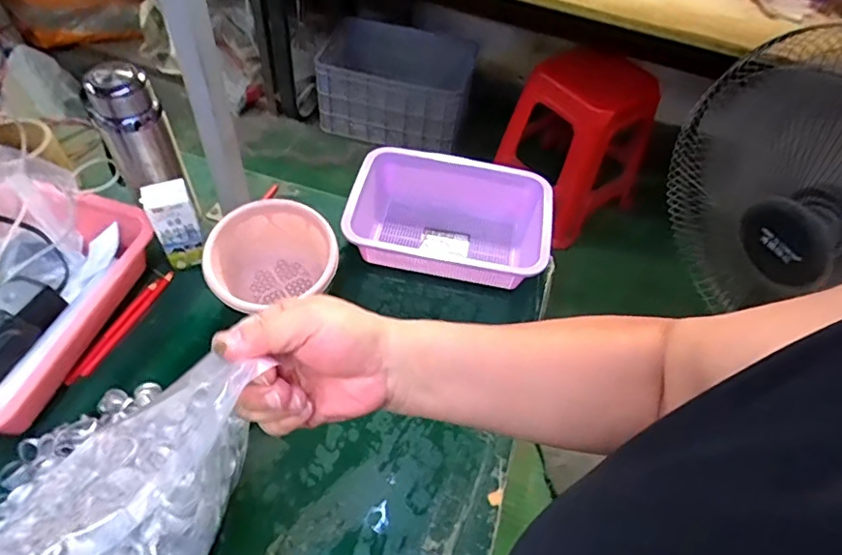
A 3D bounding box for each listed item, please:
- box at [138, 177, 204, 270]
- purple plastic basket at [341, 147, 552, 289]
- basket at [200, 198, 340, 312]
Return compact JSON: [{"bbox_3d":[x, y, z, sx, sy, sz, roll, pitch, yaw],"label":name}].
[{"bbox_3d":[-0.302,-0.060,0.676,0.051,0.123,0.041,-22,58,-20],"label":"box"},{"bbox_3d":[0.038,-0.073,0.749,0.266,0.083,0.183,12,53,3],"label":"purple plastic basket"},{"bbox_3d":[-0.177,-0.009,0.662,0.148,0.101,0.128,-14,56,-15],"label":"basket"}]

